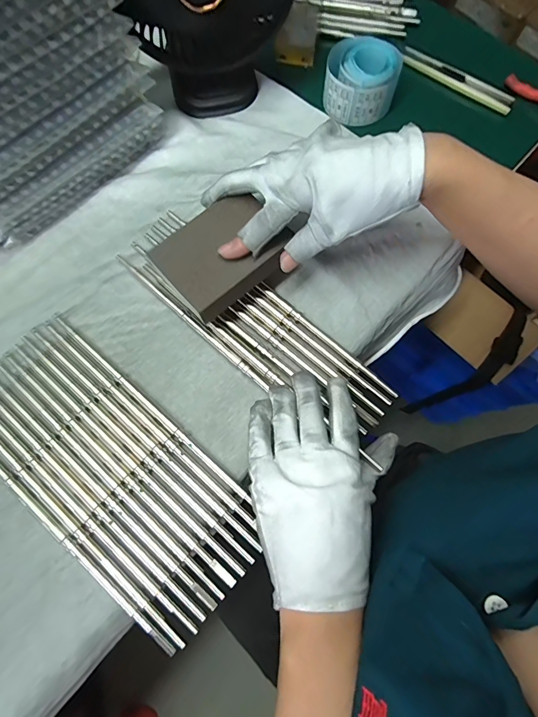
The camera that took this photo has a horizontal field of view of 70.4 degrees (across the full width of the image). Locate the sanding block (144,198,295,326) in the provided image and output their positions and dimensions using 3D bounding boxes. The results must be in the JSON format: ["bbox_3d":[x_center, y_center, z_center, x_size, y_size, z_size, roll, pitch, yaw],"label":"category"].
[{"bbox_3d":[-0.036,-0.083,0.296,0.093,0.014,0.071,-39,78,-9],"label":"sanding block"}]

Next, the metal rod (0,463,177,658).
[{"bbox_3d":[-0.166,0.121,0.285,0.260,0.006,0.007,39,79,10],"label":"metal rod"}]

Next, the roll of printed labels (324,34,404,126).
[{"bbox_3d":[0.090,-0.270,0.370,0.067,0.036,0.060,12,76,4],"label":"roll of printed labels"}]

